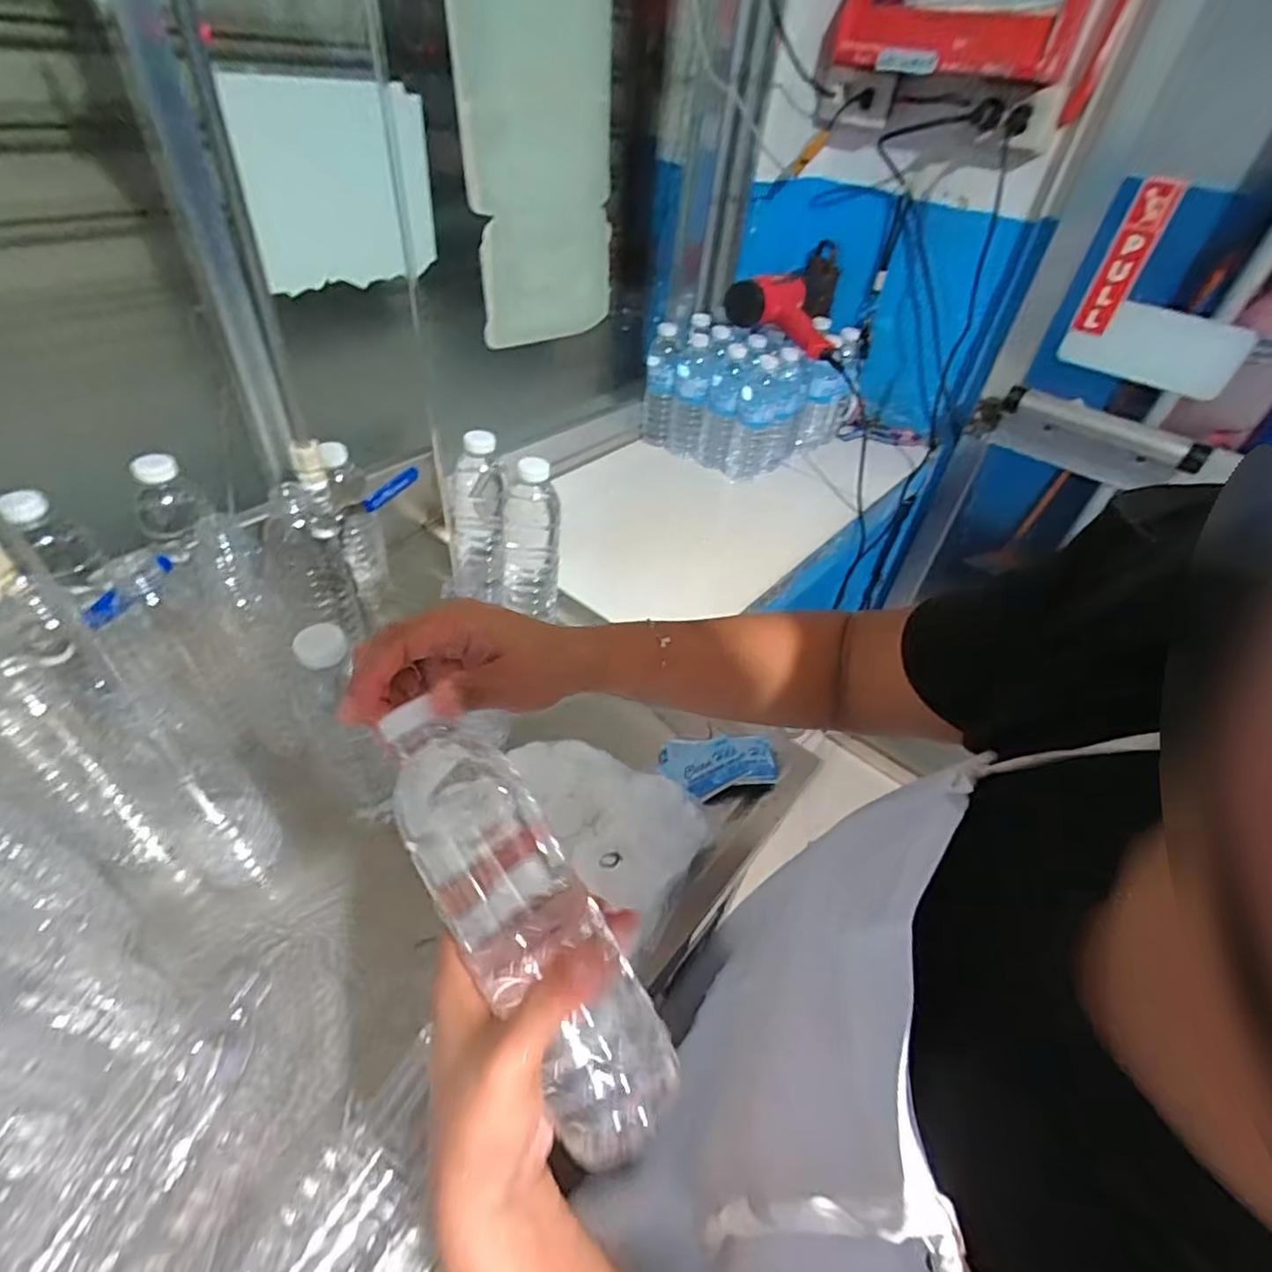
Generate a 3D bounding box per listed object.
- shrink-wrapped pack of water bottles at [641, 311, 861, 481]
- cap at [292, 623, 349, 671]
[{"bbox_3d":[0.207,-0.452,1.135,0.248,0.198,0.314,36,50,28],"label":"shrink-wrapped pack of water bottles"},{"bbox_3d":[-0.209,0.007,0.419,0.033,0.017,0.030,1,80,-5],"label":"cap"}]

